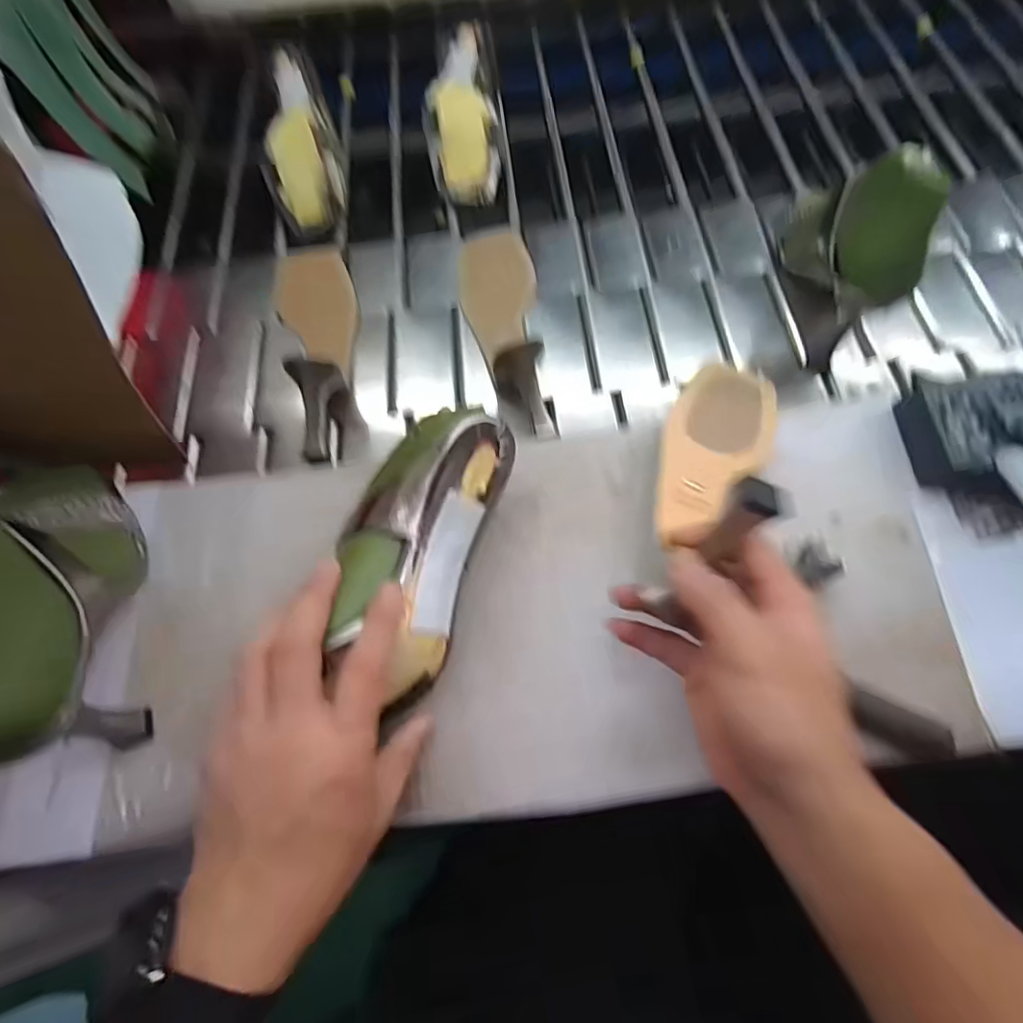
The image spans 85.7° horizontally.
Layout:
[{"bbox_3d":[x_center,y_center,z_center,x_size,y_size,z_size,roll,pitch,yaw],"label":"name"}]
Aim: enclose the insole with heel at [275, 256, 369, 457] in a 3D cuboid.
[{"bbox_3d":[-0.181,-0.174,0.515,0.073,0.061,0.258,-17,66,-6],"label":"insole with heel"}]

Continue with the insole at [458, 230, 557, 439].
[{"bbox_3d":[-0.009,-0.188,0.519,0.074,0.053,0.274,-6,66,-1],"label":"insole"}]

